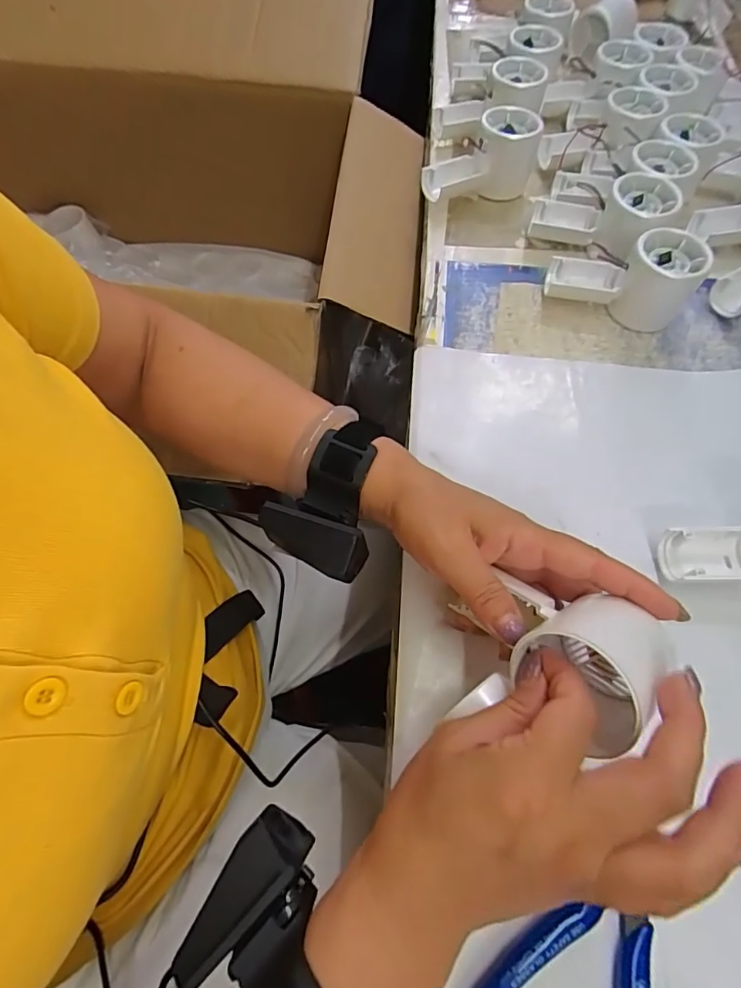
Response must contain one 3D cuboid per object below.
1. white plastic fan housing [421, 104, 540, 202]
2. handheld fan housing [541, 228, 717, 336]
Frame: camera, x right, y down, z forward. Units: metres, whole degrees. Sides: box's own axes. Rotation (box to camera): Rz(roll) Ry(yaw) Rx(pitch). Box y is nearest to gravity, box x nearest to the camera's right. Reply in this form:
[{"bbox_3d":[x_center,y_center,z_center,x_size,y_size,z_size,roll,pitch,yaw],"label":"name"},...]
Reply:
[{"bbox_3d":[0.108,-0.315,0.467,0.109,0.053,0.058,-36,70,-16],"label":"white plastic fan housing"},{"bbox_3d":[0.209,-0.184,0.408,0.109,0.054,0.054,20,66,9],"label":"handheld fan housing"}]

